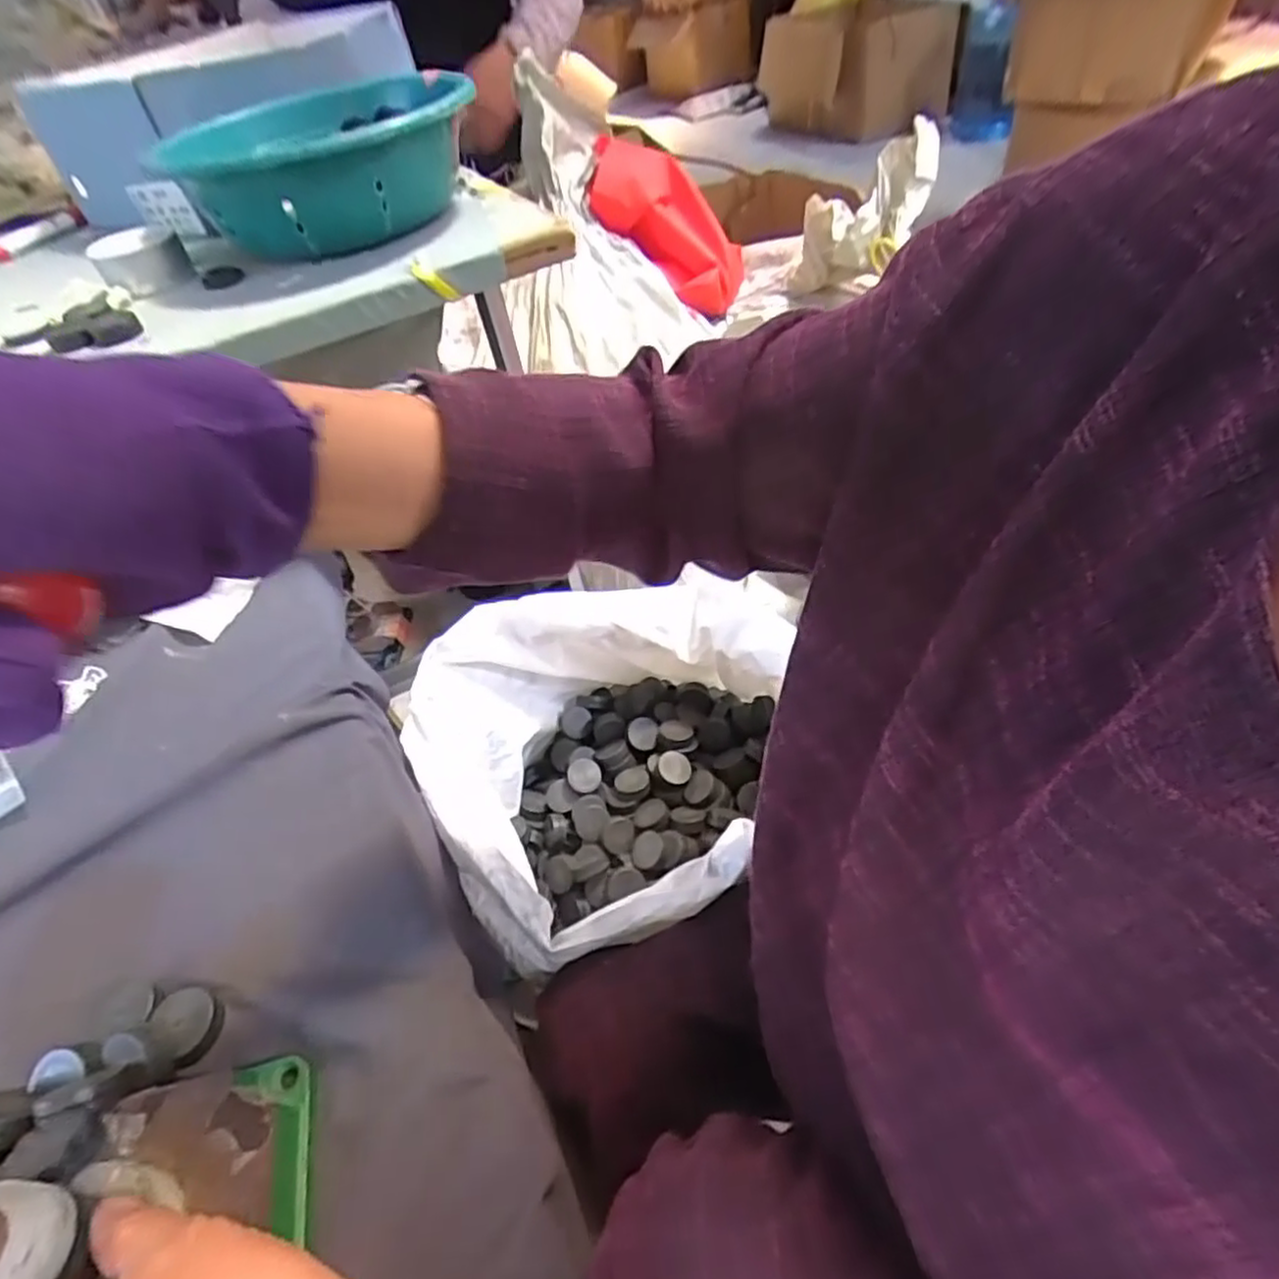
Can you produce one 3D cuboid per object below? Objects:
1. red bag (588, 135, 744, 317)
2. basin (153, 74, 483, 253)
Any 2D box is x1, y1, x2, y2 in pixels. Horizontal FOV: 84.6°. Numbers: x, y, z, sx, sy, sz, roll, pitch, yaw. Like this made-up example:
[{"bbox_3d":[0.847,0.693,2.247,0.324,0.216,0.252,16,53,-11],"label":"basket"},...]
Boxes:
[{"bbox_3d":[0.040,-0.620,1.057,0.099,0.285,0.141,-31,30,43],"label":"red bag"},{"bbox_3d":[-0.247,-0.402,0.595,0.214,0.083,0.212,-9,47,-1],"label":"basin"}]

